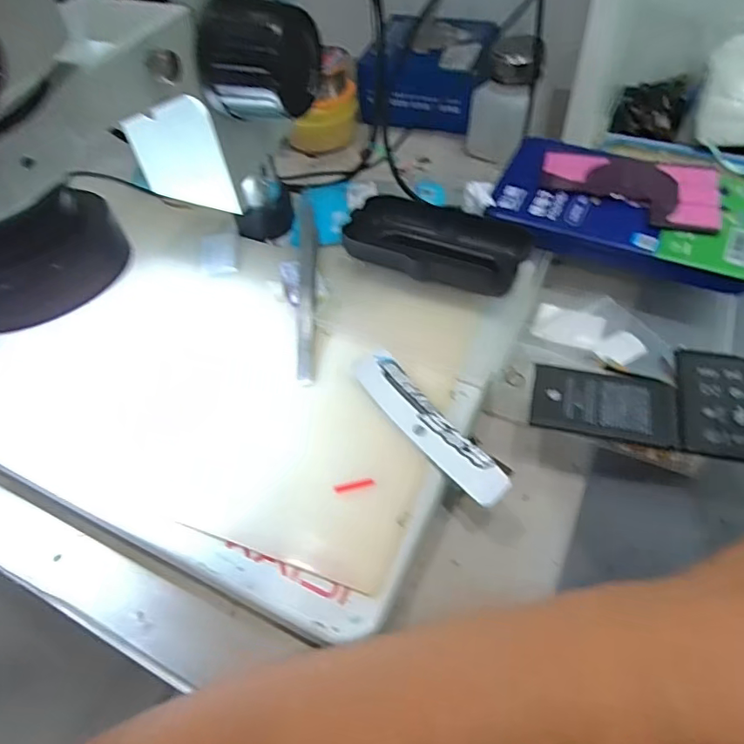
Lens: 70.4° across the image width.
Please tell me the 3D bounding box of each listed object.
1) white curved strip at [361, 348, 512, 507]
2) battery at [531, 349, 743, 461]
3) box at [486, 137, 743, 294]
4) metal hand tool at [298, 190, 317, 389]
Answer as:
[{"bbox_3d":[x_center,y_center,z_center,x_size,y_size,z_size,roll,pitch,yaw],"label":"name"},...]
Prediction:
[{"bbox_3d":[0.027,0.026,0.262,0.021,0.008,0.100,-32,56,-18],"label":"white curved strip"},{"bbox_3d":[0.133,0.009,0.258,0.101,0.004,0.060,10,55,14],"label":"battery"},{"bbox_3d":[0.155,-0.100,0.325,0.156,0.018,0.098,22,57,20],"label":"box"},{"bbox_3d":[-0.039,-0.052,0.319,0.010,0.010,0.133,-3,66,2],"label":"metal hand tool"}]

